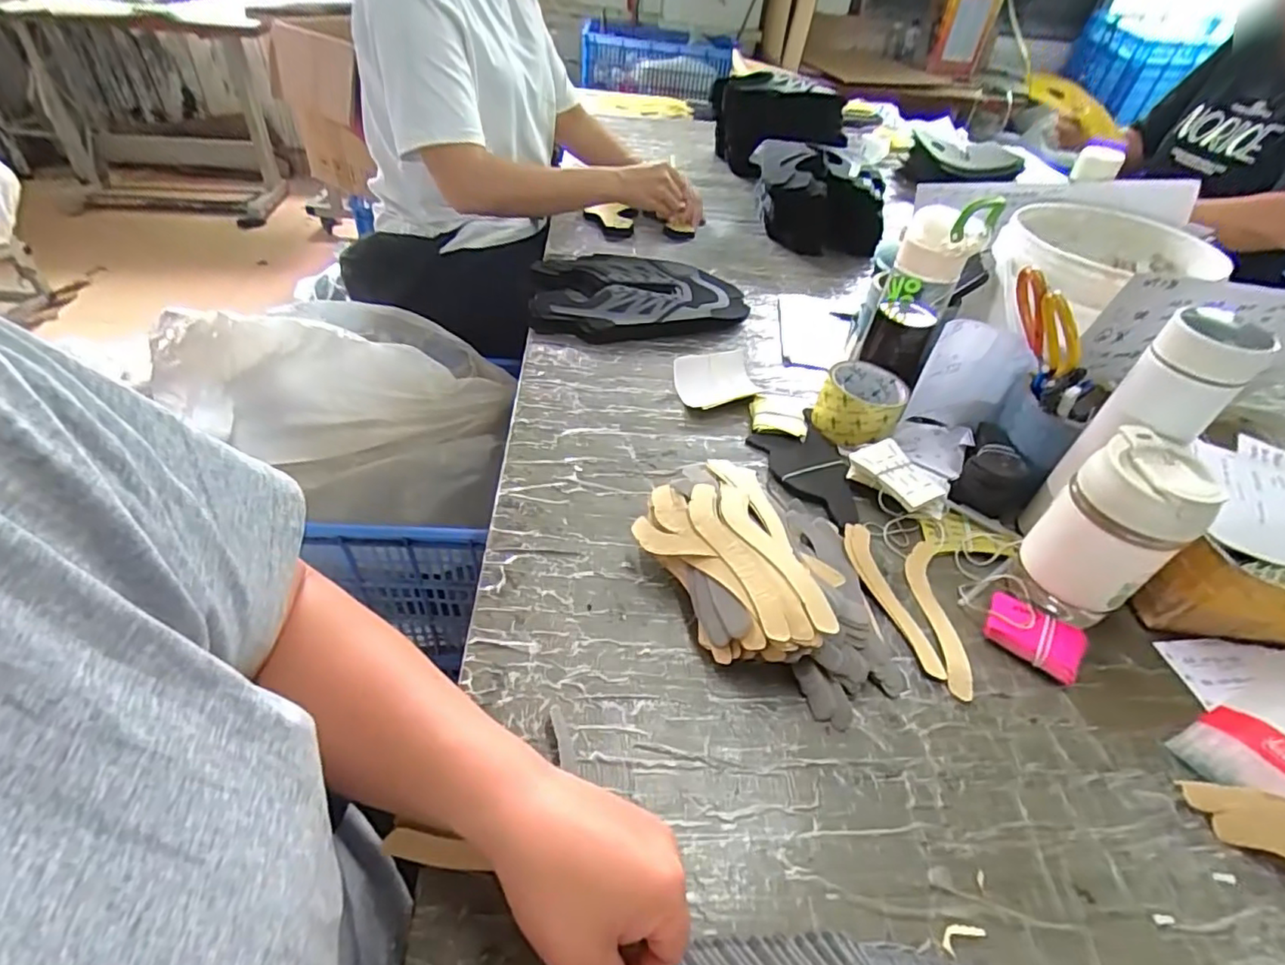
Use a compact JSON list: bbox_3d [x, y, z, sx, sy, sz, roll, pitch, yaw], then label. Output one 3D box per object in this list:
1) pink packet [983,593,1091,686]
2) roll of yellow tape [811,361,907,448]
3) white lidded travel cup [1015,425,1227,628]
[{"bbox_3d":[0.319,0.126,0.489,0.072,0.020,0.050,29,47,22],"label":"pink packet"},{"bbox_3d":[0.242,-0.086,0.673,0.090,0.059,0.098,21,45,15],"label":"roll of yellow tape"},{"bbox_3d":[0.366,0.045,0.477,0.070,0.155,0.077,-23,51,-29],"label":"white lidded travel cup"}]

